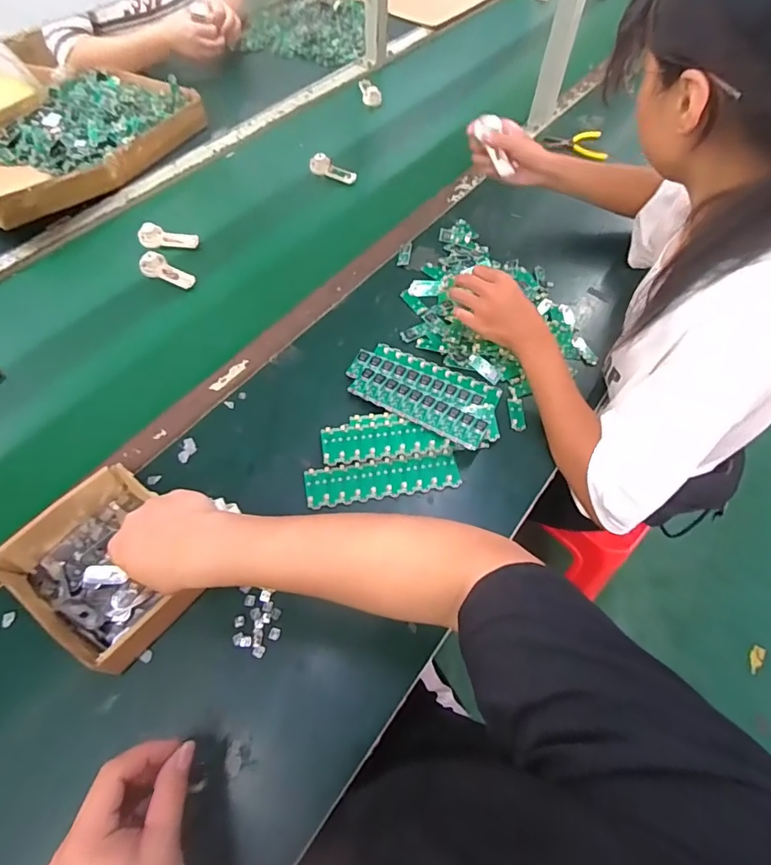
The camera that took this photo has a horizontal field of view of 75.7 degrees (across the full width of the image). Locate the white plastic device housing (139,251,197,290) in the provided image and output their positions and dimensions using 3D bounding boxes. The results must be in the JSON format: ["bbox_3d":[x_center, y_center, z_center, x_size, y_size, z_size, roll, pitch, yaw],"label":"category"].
[{"bbox_3d":[-0.339,-0.248,0.767,0.086,0.019,0.039,29,63,12],"label":"white plastic device housing"}]

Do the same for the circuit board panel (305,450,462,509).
[{"bbox_3d":[-0.003,0.055,0.604,0.184,0.008,0.047,-8,62,-8],"label":"circuit board panel"}]

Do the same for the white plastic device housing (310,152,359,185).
[{"bbox_3d":[-0.097,-0.489,0.916,0.089,0.027,0.026,22,62,9],"label":"white plastic device housing"}]

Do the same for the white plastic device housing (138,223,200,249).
[{"bbox_3d":[-0.354,-0.318,0.805,0.093,0.022,0.028,7,61,1],"label":"white plastic device housing"}]

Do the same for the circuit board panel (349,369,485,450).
[{"bbox_3d":[0.041,-0.034,0.642,0.184,0.005,0.045,26,62,18],"label":"circuit board panel"}]

